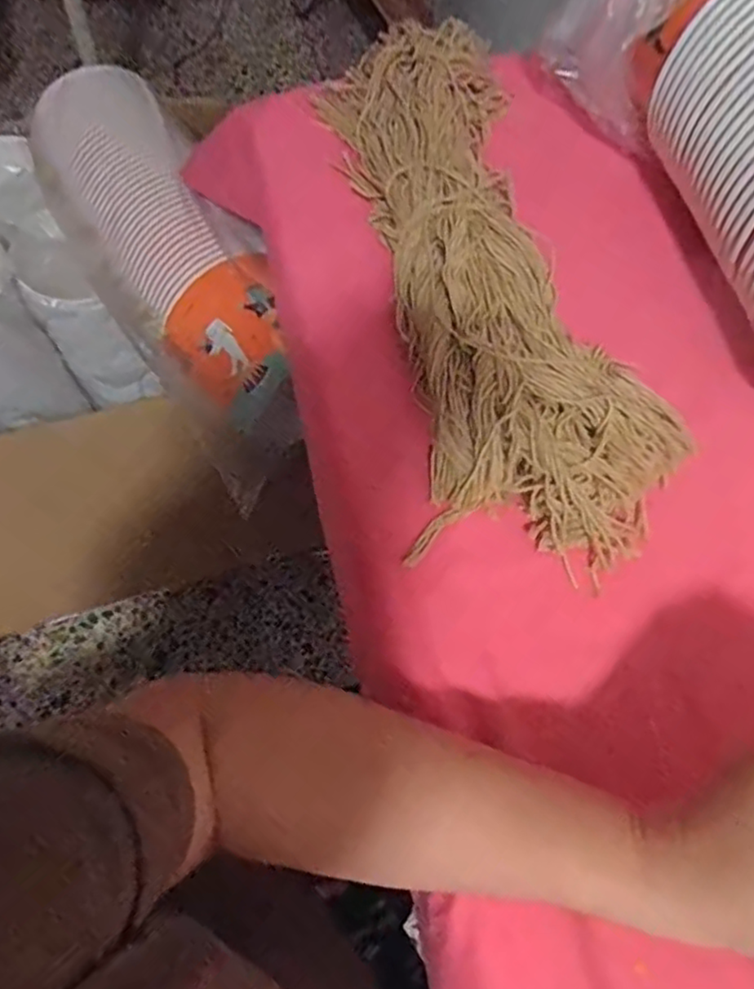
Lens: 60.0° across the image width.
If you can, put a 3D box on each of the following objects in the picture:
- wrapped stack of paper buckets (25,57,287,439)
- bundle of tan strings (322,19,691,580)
[{"bbox_3d":[-0.212,-0.252,0.677,0.144,0.119,0.432,-29,71,-17],"label":"wrapped stack of paper buckets"},{"bbox_3d":[0.072,-0.154,0.412,0.150,0.038,0.402,-8,68,-6],"label":"bundle of tan strings"}]

